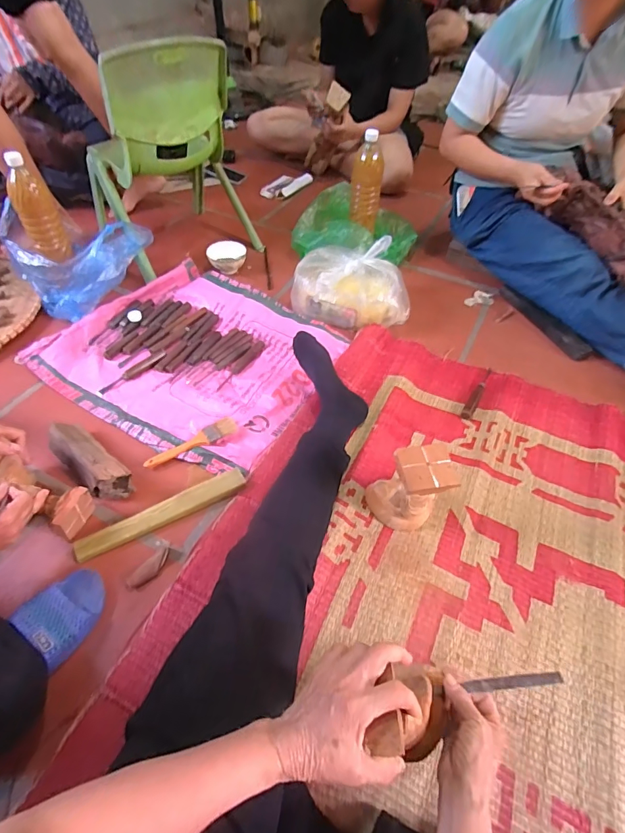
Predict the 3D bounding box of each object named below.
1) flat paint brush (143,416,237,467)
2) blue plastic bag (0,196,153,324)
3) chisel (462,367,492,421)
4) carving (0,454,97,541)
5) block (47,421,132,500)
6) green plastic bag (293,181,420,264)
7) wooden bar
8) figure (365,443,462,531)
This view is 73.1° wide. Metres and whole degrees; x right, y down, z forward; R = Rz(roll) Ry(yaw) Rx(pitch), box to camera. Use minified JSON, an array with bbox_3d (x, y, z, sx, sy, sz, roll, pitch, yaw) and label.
[{"bbox_3d":[-0.227,0.053,0.797,0.176,0.014,0.038,-29,57,-23],"label":"flat paint brush"},{"bbox_3d":[-0.574,-0.405,1.058,0.246,0.152,0.292,38,59,26],"label":"blue plastic bag"},{"bbox_3d":[0.358,-0.054,0.908,0.021,0.020,0.155,27,55,19],"label":"chisel"},{"bbox_3d":[-0.453,0.127,0.688,0.178,0.094,0.080,26,55,-3],"label":"carving"},{"bbox_3d":[-0.392,0.081,0.743,0.182,0.059,0.064,34,58,23],"label":"block"},{"bbox_3d":[0.131,-0.544,1.215,0.343,0.103,0.301,-32,58,-25],"label":"green plastic bag"},{"bbox_3d":[-0.250,0.163,0.716,0.281,0.021,0.040,-24,55,-19],"label":"wooden bar"},{"bbox_3d":[0.154,0.118,0.663,0.112,0.163,0.073,5,51,2],"label":"figure"}]

